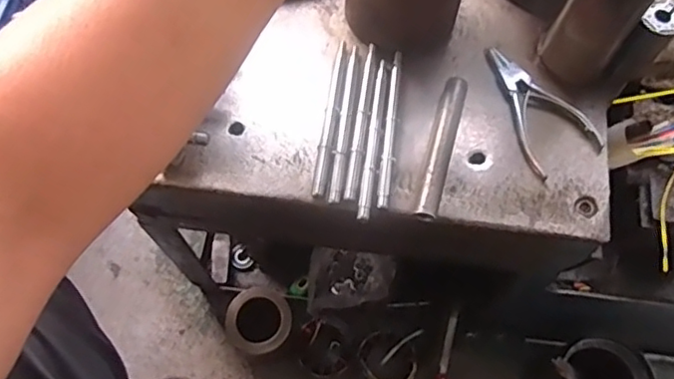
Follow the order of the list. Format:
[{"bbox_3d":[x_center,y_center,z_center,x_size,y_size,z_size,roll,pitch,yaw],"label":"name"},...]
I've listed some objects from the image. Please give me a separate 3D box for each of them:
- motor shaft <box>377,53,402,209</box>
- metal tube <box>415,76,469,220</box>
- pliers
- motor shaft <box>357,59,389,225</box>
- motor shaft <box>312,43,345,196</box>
[{"bbox_3d":[0.050,-0.057,0.541,0.011,0.014,0.160,8,68,3],"label":"motor shaft"},{"bbox_3d":[0.095,-0.037,0.530,0.020,0.020,0.140,15,68,6],"label":"metal tube"},{"bbox_3d":[0.185,-0.082,0.551,0.071,0.016,0.137,-24,70,-10],"label":"pliers"},{"bbox_3d":[0.034,-0.047,0.535,0.012,0.010,0.158,7,68,3],"label":"motor shaft"},{"bbox_3d":[-0.007,-0.069,0.544,0.011,0.013,0.161,8,68,3],"label":"motor shaft"}]

